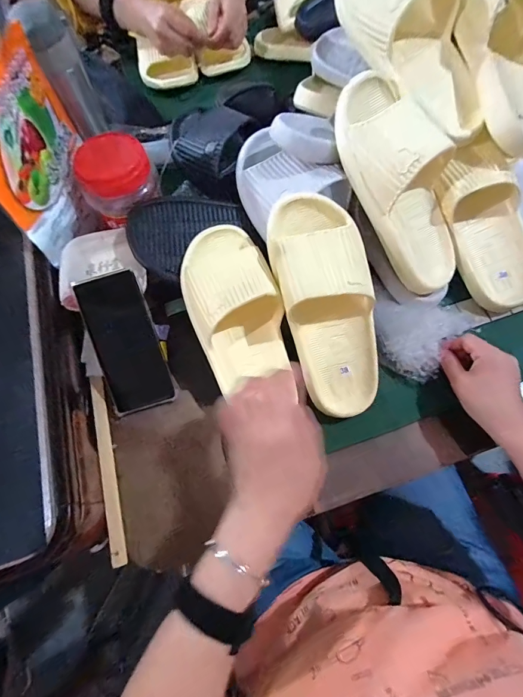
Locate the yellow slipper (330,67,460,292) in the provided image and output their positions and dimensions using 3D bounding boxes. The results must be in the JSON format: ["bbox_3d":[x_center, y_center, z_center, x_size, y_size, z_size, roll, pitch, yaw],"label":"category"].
[{"bbox_3d":[0.173,-0.185,0.402,0.107,0.066,0.250,-32,106,-11],"label":"yellow slipper"}]

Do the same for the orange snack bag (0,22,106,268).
[{"bbox_3d":[-0.252,-0.215,0.412,0.035,0.186,0.175,-4,68,-1],"label":"orange snack bag"}]

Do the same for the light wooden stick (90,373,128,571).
[{"bbox_3d":[-0.183,0.135,0.418,0.017,0.004,0.219,-9,66,-23],"label":"light wooden stick"}]

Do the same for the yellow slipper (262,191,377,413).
[{"bbox_3d":[0.078,-0.046,0.403,0.105,0.074,0.260,-15,97,-5],"label":"yellow slipper"}]

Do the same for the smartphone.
[{"bbox_3d":[-0.163,-0.006,0.422,0.075,0.011,0.163,-17,100,-6],"label":"smartphone"}]

